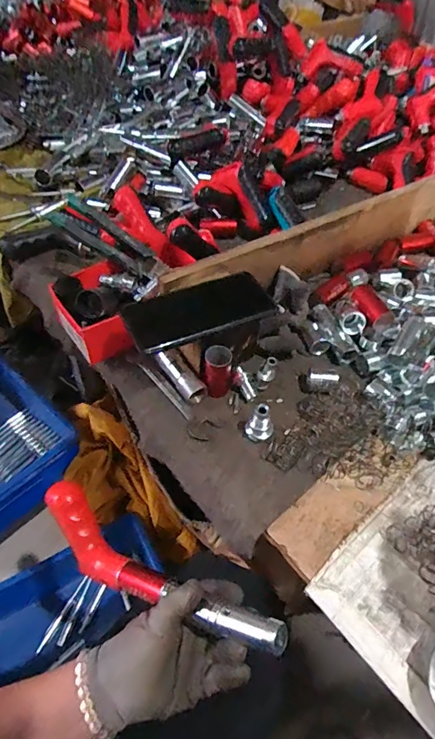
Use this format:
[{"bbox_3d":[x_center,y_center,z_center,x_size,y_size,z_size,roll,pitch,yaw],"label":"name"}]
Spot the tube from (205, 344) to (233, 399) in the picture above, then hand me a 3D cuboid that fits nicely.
[{"bbox_3d":[0.001,0.003,0.499,0.029,0.061,0.023,5,50,0],"label":"tube"}]

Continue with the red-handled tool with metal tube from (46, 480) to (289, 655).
[{"bbox_3d":[-0.067,0.196,0.426,0.286,0.062,0.057,15,49,32],"label":"red-handled tool with metal tube"}]

